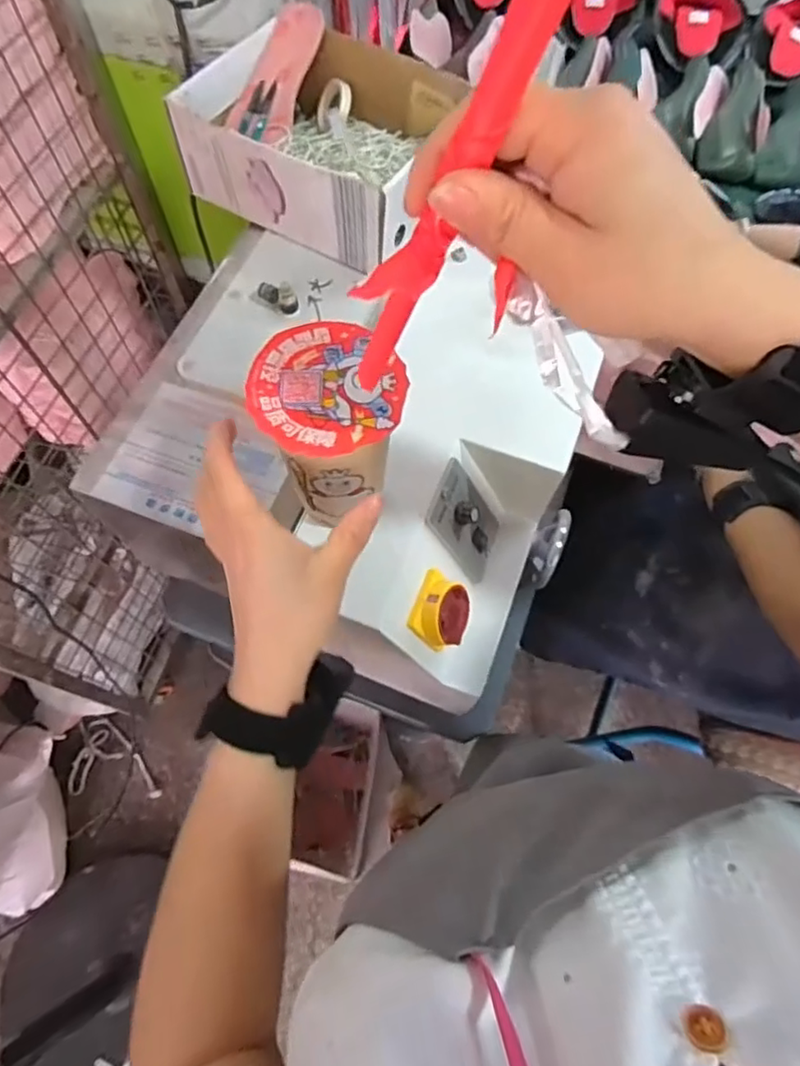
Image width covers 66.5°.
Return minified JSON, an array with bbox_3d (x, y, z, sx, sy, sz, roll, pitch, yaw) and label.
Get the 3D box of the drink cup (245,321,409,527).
[{"bbox_3d":[-0.041,-0.065,0.379,0.084,0.087,0.087,1,66,-1],"label":"drink cup"}]

